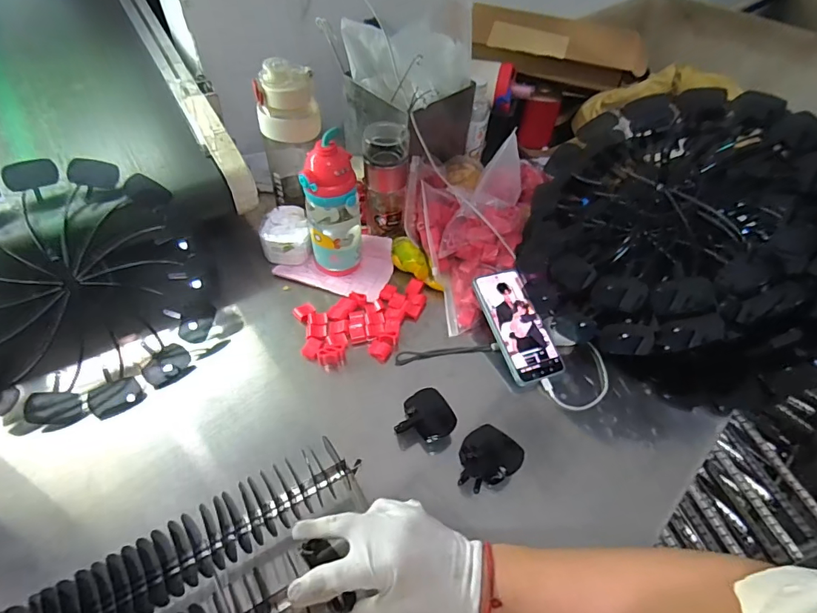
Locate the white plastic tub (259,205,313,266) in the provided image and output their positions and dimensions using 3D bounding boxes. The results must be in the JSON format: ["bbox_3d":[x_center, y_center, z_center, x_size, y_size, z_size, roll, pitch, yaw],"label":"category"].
[{"bbox_3d":[-0.193,-0.110,0.732,0.073,0.058,0.077,2,53,-2],"label":"white plastic tub"}]

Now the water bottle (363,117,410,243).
[{"bbox_3d":[-0.033,-0.181,0.694,0.065,0.162,0.064,0,53,-4],"label":"water bottle"}]

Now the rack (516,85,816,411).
[{"bbox_3d":[0.372,-0.088,0.622,0.401,0.181,0.401,-6,78,28],"label":"rack"}]

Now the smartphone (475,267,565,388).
[{"bbox_3d":[0.149,0.024,0.630,0.074,0.015,0.159,-15,69,-15],"label":"smartphone"}]

